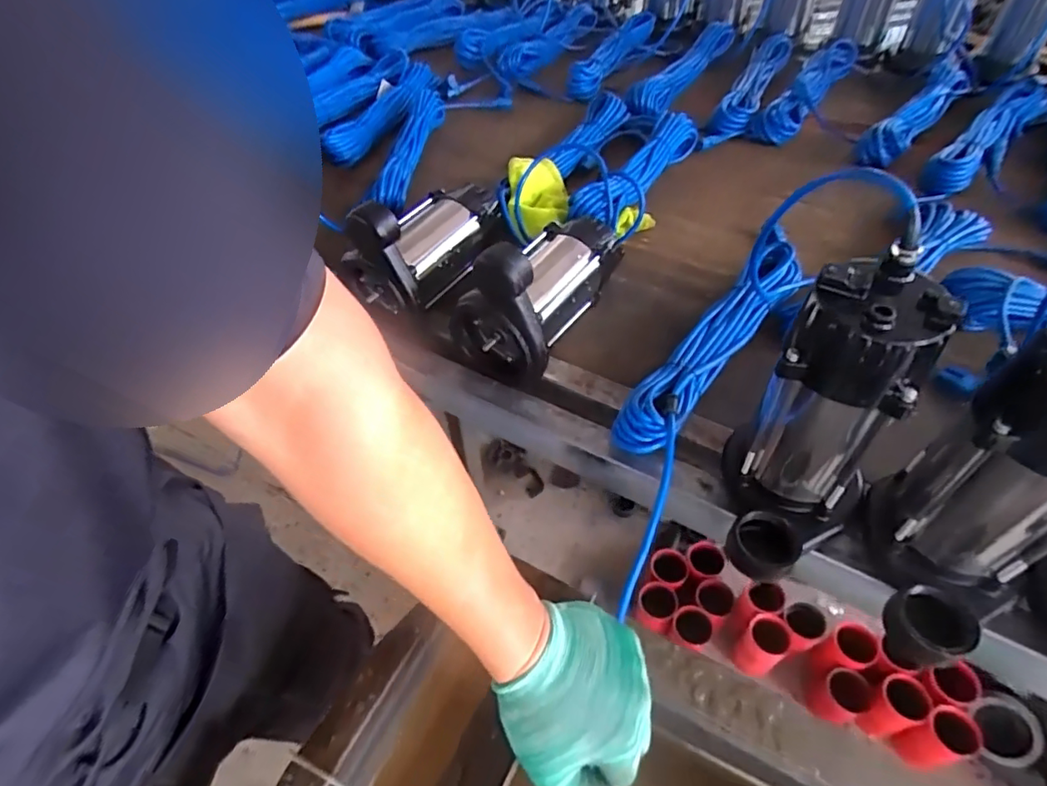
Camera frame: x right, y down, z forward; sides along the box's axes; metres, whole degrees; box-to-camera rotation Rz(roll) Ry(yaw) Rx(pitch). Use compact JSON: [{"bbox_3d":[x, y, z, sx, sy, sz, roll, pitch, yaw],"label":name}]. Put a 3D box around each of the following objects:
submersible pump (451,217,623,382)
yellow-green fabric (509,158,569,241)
[{"bbox_3d":[0.023,-0.143,0.658,0.119,0.159,0.224,24,56,22],"label":"submersible pump"},{"bbox_3d":[0.022,-0.293,0.819,0.091,0.046,0.171,-3,50,2],"label":"yellow-green fabric"}]

